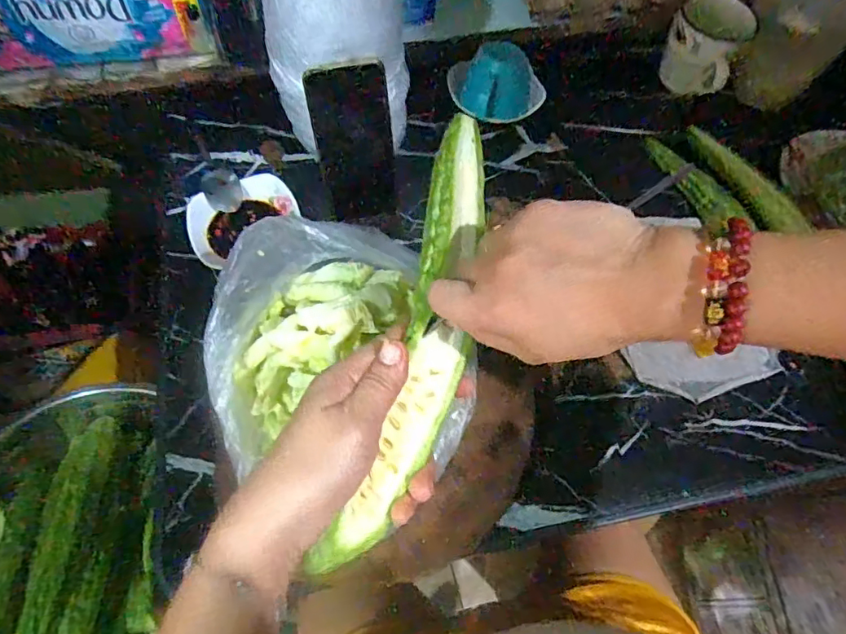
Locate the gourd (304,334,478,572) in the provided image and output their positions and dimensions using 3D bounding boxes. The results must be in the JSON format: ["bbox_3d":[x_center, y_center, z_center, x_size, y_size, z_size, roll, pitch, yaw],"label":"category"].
[{"bbox_3d":[-0.016,0.072,0.306,0.037,0.022,0.146,33,70,-12],"label":"gourd"}]

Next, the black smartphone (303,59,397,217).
[{"bbox_3d":[-0.067,-0.170,0.533,0.075,0.148,0.013,-10,37,-8],"label":"black smartphone"}]

